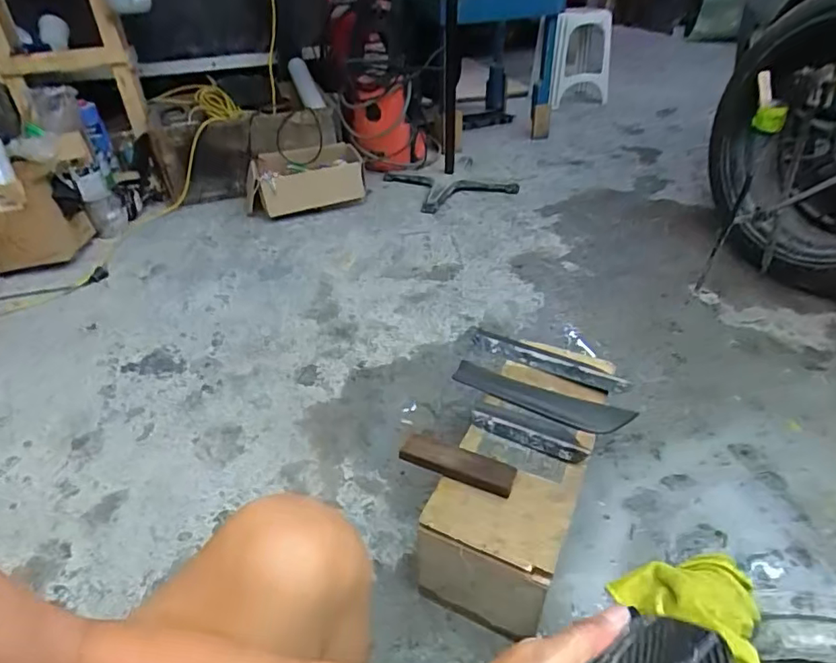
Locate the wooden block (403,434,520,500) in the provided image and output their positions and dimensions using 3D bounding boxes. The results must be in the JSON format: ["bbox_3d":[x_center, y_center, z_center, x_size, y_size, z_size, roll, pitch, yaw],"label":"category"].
[{"bbox_3d":[0.057,0.186,0.758,0.161,0.020,0.046,14,40,21],"label":"wooden block"}]

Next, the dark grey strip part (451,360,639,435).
[{"bbox_3d":[0.191,0.107,0.869,0.287,0.027,0.052,16,41,24],"label":"dark grey strip part"}]

